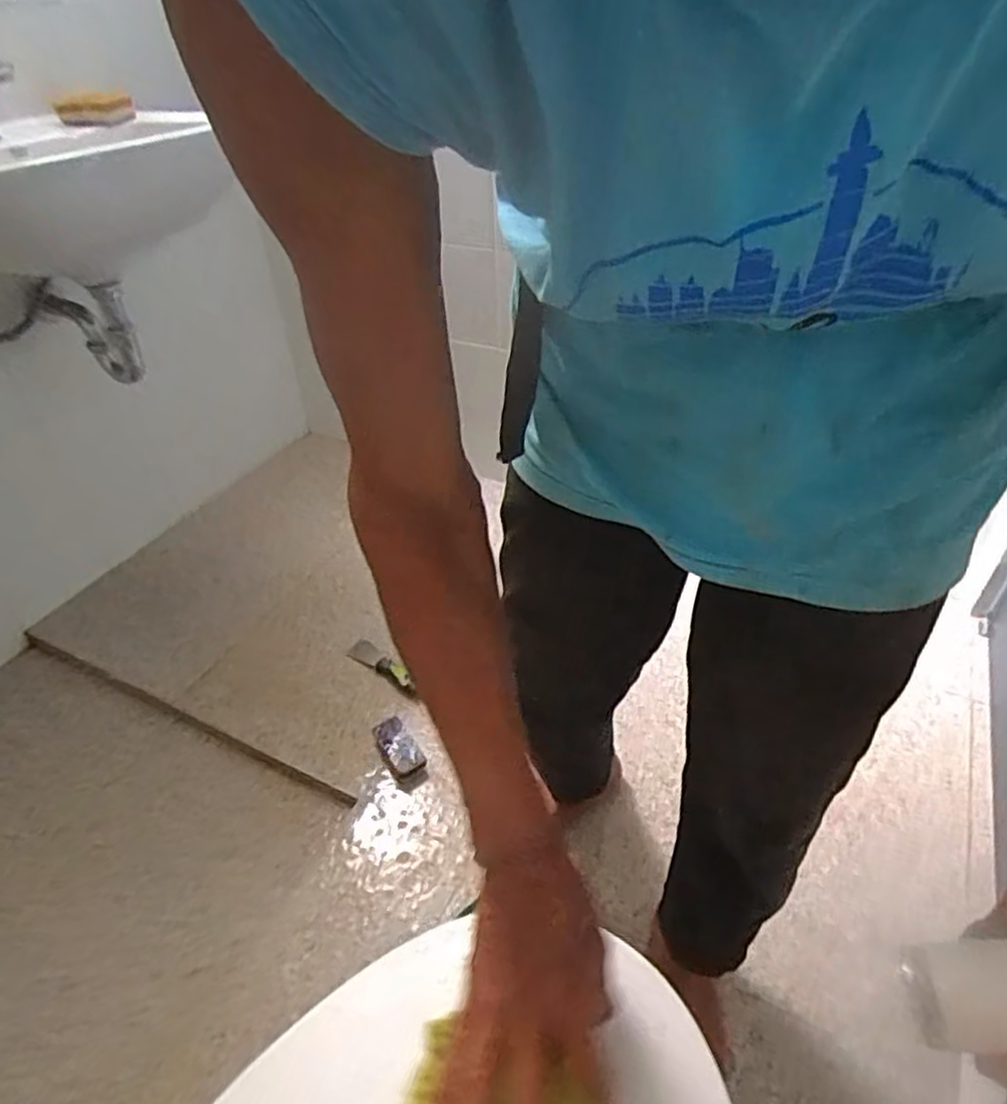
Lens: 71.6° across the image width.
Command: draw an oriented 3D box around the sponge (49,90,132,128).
[{"bbox_3d":[-0.663,-0.717,1.134,0.026,0.039,0.127,29,48,32],"label":"sponge"}]

